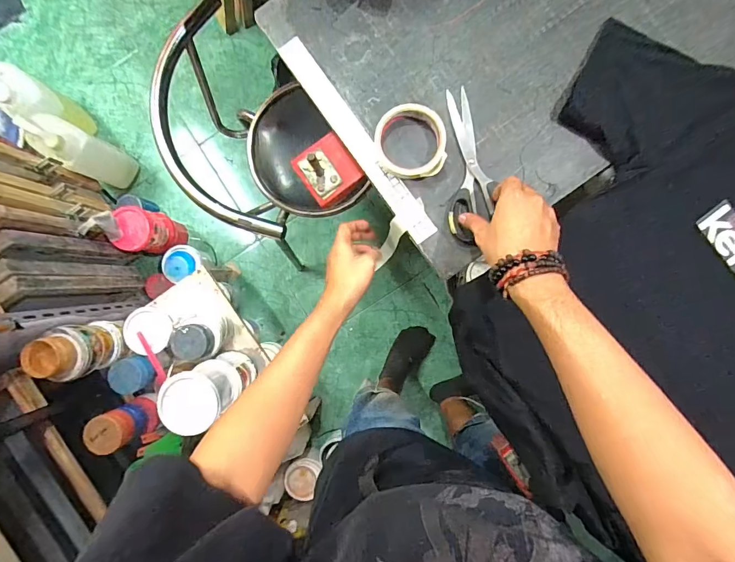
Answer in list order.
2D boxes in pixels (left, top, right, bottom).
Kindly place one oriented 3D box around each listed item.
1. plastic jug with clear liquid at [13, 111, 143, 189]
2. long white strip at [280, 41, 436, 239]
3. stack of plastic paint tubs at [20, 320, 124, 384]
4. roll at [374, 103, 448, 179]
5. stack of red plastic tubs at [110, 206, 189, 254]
[{"bbox_3d":[-0.912,-0.413,1.271,0.155,0.390,0.130,30,90,2],"label":"plastic jug with clear liquid"},{"bbox_3d":[-0.015,-0.190,0.537,0.040,0.004,0.320,-37,88,2],"label":"long white strip"},{"bbox_3d":[-0.740,0.178,1.015,0.110,0.192,0.129,-15,89,1],"label":"stack of plastic paint tubs"},{"bbox_3d":[0.056,-0.182,0.524,0.089,0.026,0.089,0,90,3],"label":"roll"},{"bbox_3d":[-0.684,-0.155,1.304,0.121,0.275,0.137,5,89,2],"label":"stack of red plastic tubs"}]

